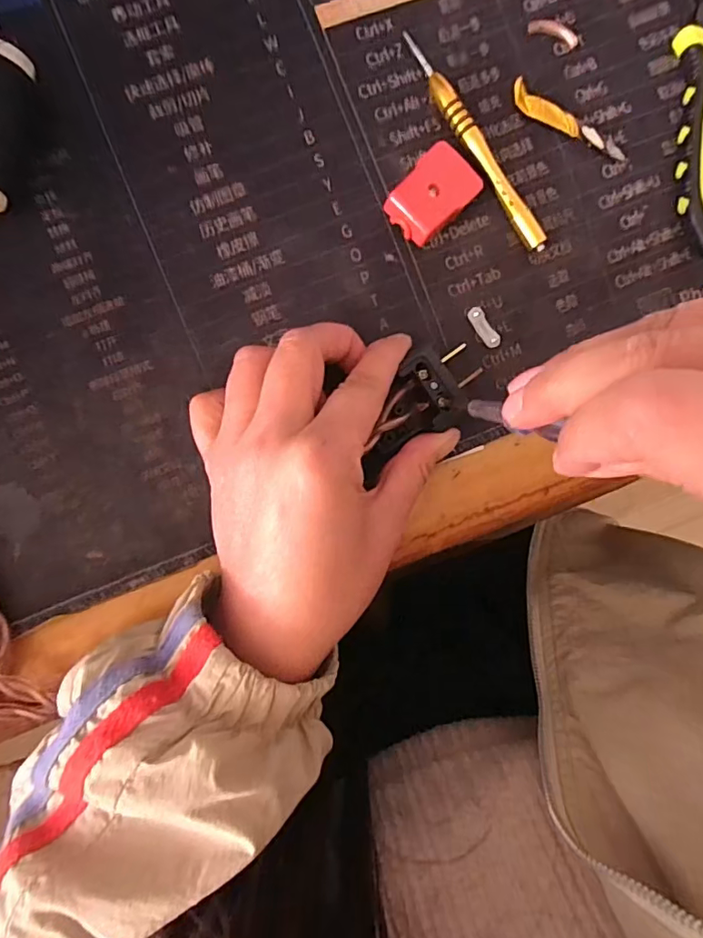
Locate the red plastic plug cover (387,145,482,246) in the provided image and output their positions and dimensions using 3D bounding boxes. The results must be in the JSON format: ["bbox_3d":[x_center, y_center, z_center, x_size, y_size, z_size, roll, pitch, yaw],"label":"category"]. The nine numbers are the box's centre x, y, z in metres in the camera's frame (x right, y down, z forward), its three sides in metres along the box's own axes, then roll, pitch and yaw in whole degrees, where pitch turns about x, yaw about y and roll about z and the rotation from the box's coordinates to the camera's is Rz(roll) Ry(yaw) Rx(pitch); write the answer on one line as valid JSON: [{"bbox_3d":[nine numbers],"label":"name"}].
[{"bbox_3d":[0.037,-0.126,0.241,0.028,0.011,0.042,44,89,-4],"label":"red plastic plug cover"}]

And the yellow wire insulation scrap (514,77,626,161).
[{"bbox_3d":[0.102,-0.163,0.245,0.061,0.004,0.010,28,90,-4],"label":"yellow wire insulation scrap"}]

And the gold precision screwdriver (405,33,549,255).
[{"bbox_3d":[0.057,-0.150,0.241,0.009,0.011,0.112,-31,94,-2],"label":"gold precision screwdriver"}]

